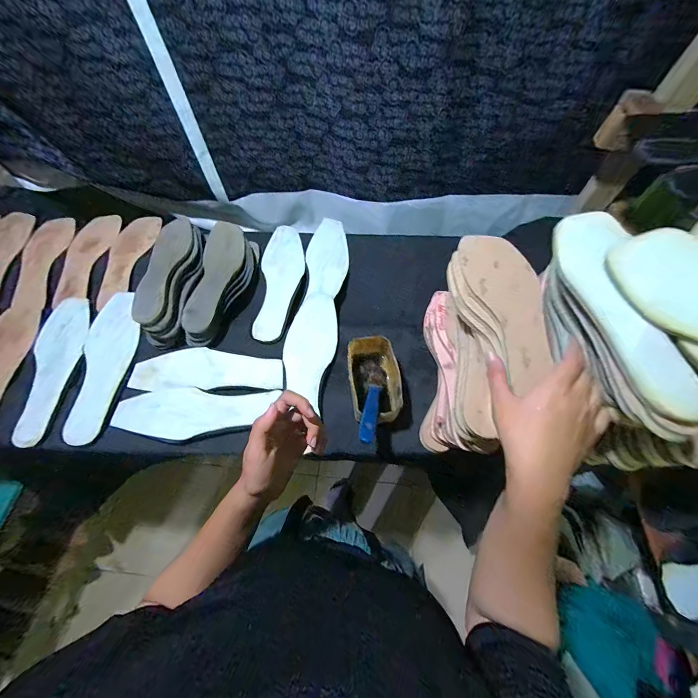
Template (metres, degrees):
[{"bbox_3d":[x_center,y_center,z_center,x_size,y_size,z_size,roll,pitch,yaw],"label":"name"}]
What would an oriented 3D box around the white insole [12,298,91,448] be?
[{"bbox_3d":[-0.511,0.023,0.521,0.080,0.009,0.270,-6,65,-4],"label":"white insole"}]

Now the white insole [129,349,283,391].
[{"bbox_3d":[-0.243,0.032,0.504,0.256,0.014,0.071,-1,65,-2],"label":"white insole"}]

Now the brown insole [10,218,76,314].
[{"bbox_3d":[-0.631,-0.179,0.608,0.076,0.014,0.224,1,66,-5],"label":"brown insole"}]

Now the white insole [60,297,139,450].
[{"bbox_3d":[-0.427,0.022,0.517,0.085,0.013,0.270,1,65,-1],"label":"white insole"}]

